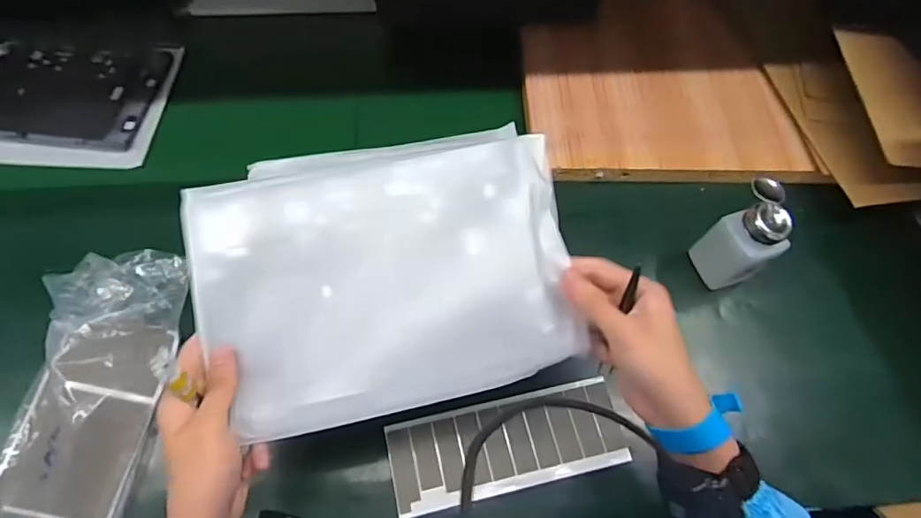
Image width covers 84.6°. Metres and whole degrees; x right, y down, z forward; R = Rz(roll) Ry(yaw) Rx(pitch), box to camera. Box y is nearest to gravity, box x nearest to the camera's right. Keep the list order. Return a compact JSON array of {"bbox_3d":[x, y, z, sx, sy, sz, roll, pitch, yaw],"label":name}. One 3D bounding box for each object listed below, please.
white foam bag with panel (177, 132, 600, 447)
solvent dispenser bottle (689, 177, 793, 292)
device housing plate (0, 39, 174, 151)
[{"bbox_3d":[-0.053,0.011,0.382,0.268,0.020,0.196,-11,84,-7],"label":"white foam bag with panel"},{"bbox_3d":[0.287,-0.020,0.517,0.057,0.105,0.066,-25,67,-15],"label":"solvent dispenser bottle"},{"bbox_3d":[-0.517,-0.215,0.642,0.260,0.012,0.166,4,62,-1],"label":"device housing plate"}]

